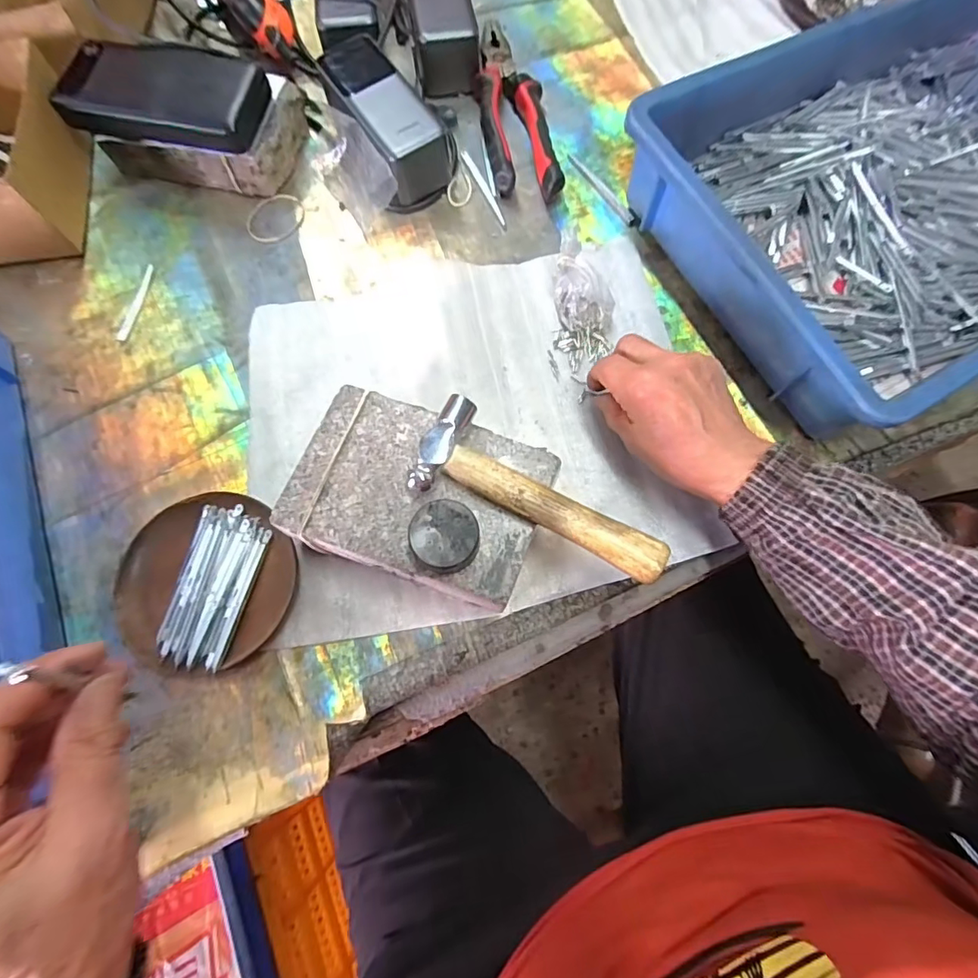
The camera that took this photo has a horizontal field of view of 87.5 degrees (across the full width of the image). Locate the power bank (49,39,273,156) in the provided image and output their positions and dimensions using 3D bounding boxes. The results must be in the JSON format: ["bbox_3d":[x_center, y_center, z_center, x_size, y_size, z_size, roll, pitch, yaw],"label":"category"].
[{"bbox_3d":[-0.257,-0.312,0.405,0.148,0.025,0.076,14,74,4],"label":"power bank"}]

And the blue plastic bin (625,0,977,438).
[{"bbox_3d":[0.359,-0.251,0.404,0.447,0.082,0.291,-26,76,-8],"label":"blue plastic bin"}]

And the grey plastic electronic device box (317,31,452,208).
[{"bbox_3d":[-0.091,-0.313,0.433,0.055,0.049,0.141,-33,77,-9],"label":"grey plastic electronic device box"}]

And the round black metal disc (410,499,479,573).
[{"bbox_3d":[-0.024,0.028,0.285,0.037,0.022,0.039,0,74,0],"label":"round black metal disc"}]

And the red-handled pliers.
[{"bbox_3d":[0.022,-0.347,0.461,0.059,0.023,0.216,-7,74,-2],"label":"red-handled pliers"}]

